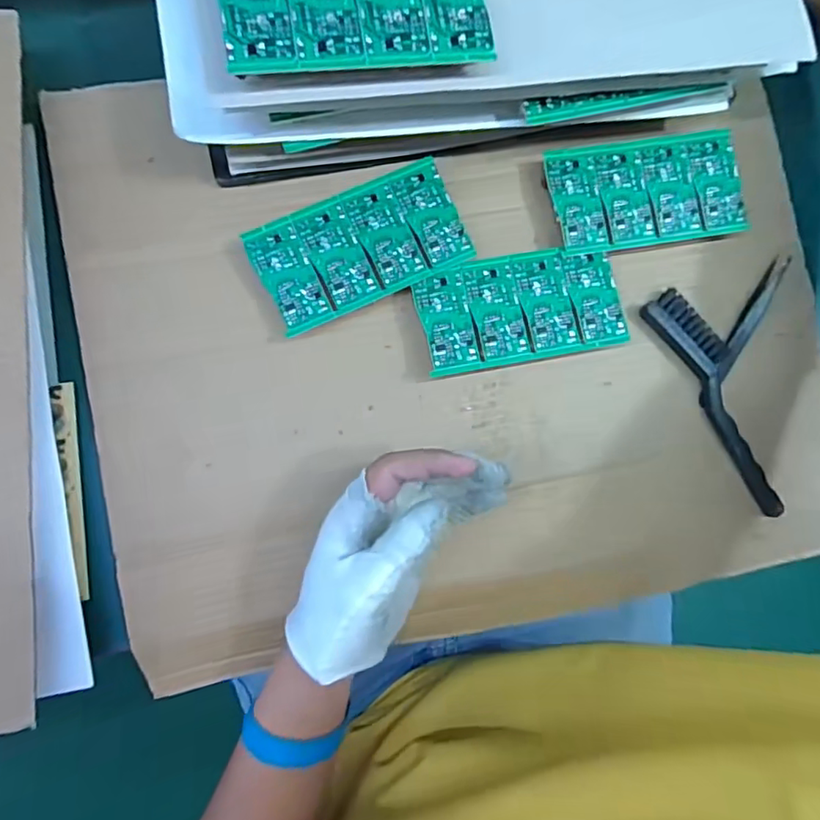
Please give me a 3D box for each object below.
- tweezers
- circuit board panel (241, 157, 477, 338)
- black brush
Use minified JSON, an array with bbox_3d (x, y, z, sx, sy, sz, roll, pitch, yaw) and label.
[{"bbox_3d":[0.242,-0.067,0.386,0.010,0.006,0.102,33,87,-3],"label":"tweezers"},{"bbox_3d":[-0.032,-0.109,0.360,0.133,0.004,0.072,-25,89,-6],"label":"circuit board panel"},{"bbox_3d":[0.219,-0.008,0.385,0.033,0.015,0.167,-30,91,-4],"label":"black brush"}]

